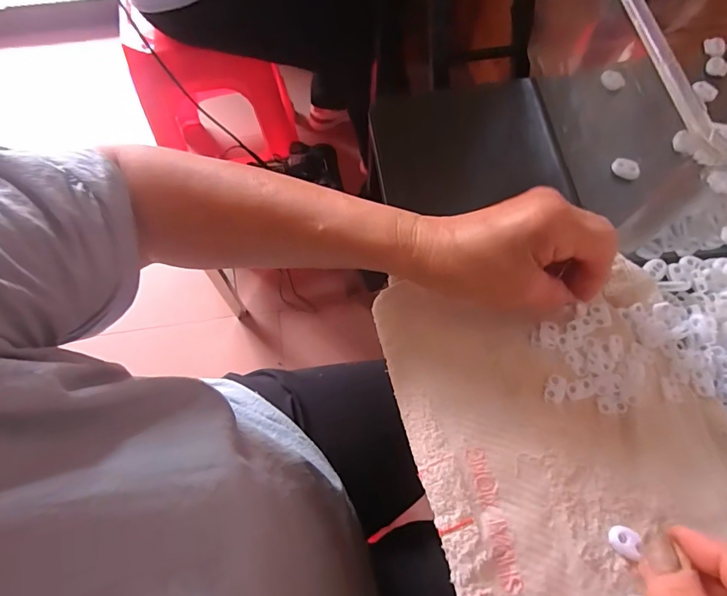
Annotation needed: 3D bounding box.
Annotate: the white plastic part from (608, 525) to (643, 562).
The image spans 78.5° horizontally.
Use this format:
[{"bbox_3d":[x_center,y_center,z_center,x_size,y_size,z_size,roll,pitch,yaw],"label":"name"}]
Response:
[{"bbox_3d":[0.153,0.143,0.261,0.015,0.005,0.016,14,67,9],"label":"white plastic part"}]

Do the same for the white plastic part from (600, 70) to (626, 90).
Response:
[{"bbox_3d":[0.241,-0.211,0.429,0.016,0.009,0.022,-40,70,-14],"label":"white plastic part"}]

